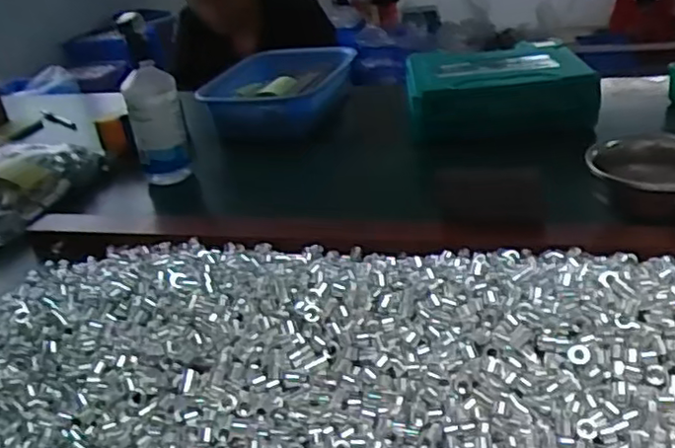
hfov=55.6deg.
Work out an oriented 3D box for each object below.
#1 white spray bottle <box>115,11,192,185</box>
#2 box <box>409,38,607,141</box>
[{"bbox_3d":[-0.242,-0.150,0.848,0.066,0.236,0.081,-12,27,-9],"label":"white spray bottle"},{"bbox_3d":[0.228,-0.191,0.933,0.248,0.088,0.189,-5,27,5],"label":"box"}]

